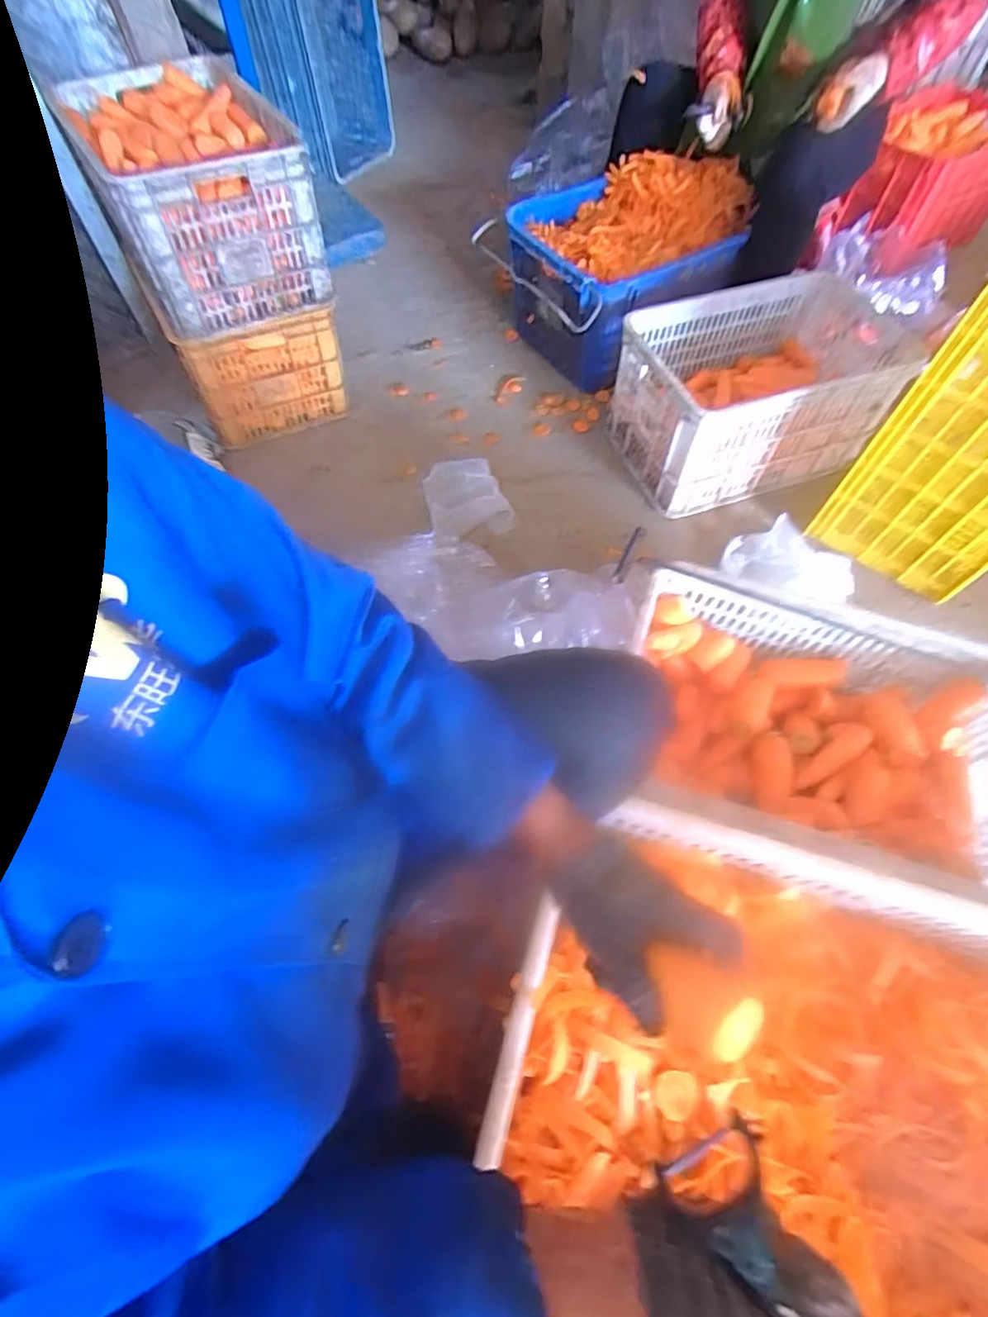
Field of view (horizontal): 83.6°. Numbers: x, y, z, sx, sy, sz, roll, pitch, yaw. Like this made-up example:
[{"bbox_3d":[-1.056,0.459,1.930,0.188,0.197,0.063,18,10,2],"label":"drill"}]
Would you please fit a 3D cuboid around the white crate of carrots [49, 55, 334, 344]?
[{"bbox_3d":[-0.642,-1.018,1.202,0.386,0.257,0.619,-27,63,-12],"label":"white crate of carrots"}]

